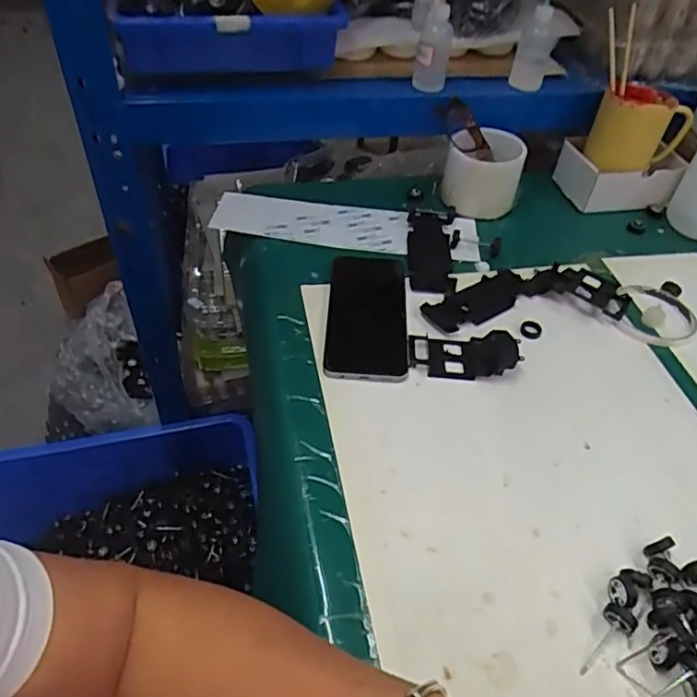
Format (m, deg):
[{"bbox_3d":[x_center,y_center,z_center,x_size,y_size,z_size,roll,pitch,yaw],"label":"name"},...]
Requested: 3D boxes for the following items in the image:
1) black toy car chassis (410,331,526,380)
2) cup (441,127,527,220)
[{"bbox_3d":[0.103,0.004,0.518,0.094,0.017,0.049,-1,47,-4],"label":"black toy car chassis"},{"bbox_3d":[0.159,-0.204,0.675,0.078,0.083,0.085,1,46,-1],"label":"cup"}]

